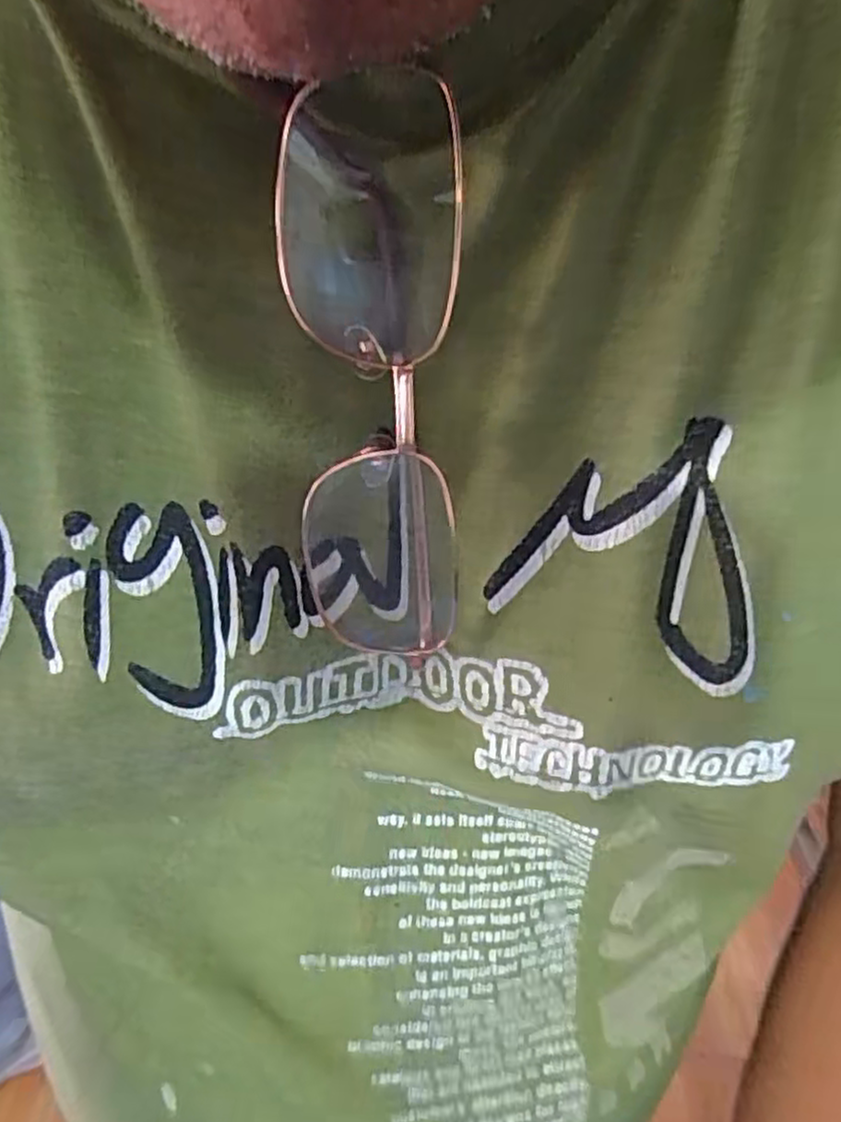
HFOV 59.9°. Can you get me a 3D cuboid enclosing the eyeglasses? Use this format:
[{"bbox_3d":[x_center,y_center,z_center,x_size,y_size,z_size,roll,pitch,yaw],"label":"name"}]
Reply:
[{"bbox_3d":[-0.009,-0.033,0.156,0.035,0.117,0.021,1,33,0],"label":"eyeglasses"}]

